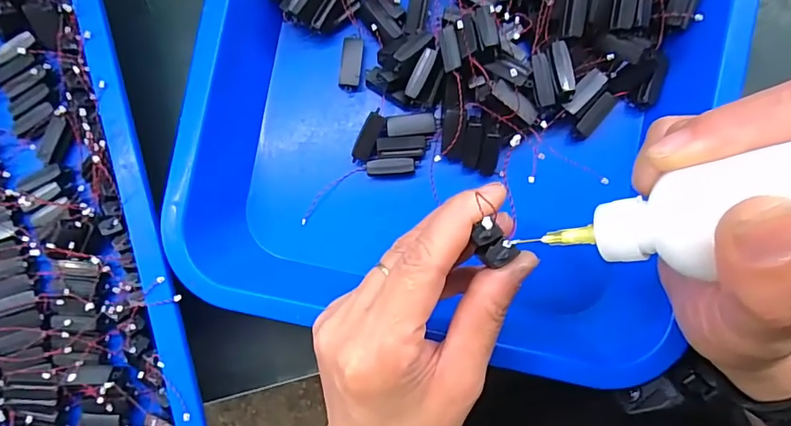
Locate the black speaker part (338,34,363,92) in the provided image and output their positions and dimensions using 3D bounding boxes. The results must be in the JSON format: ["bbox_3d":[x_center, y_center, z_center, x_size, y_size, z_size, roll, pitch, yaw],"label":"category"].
[{"bbox_3d":[-0.025,-0.088,0.289,0.013,0.006,0.031,6,89,3],"label":"black speaker part"}]

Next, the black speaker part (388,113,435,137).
[{"bbox_3d":[0.009,-0.051,0.283,0.028,0.005,0.012,-6,89,3],"label":"black speaker part"}]

